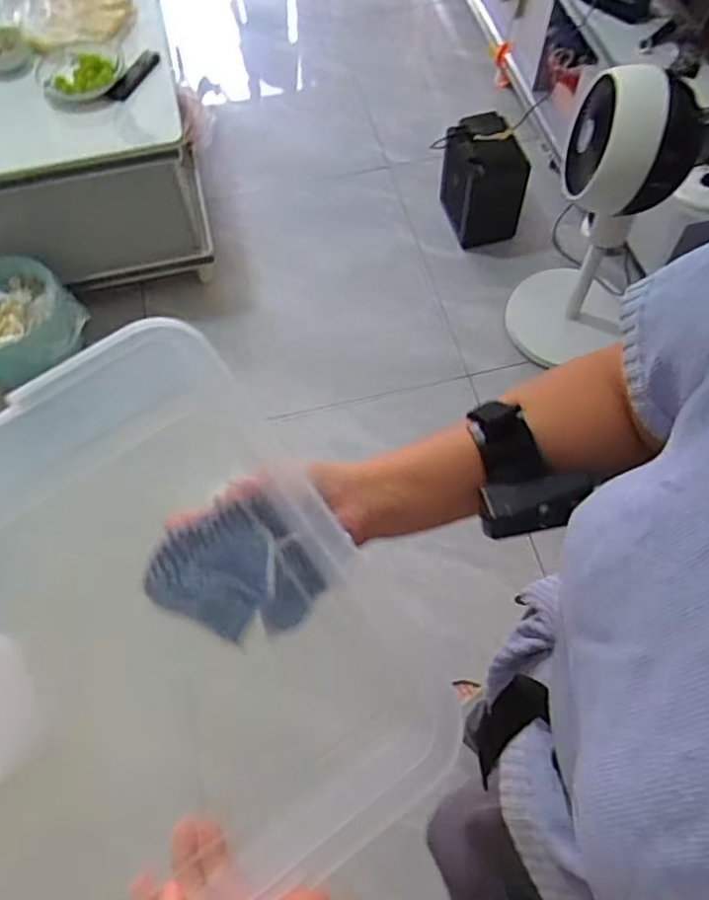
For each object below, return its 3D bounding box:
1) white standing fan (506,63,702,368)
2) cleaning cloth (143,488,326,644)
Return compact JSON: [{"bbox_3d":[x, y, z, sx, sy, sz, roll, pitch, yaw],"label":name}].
[{"bbox_3d":[0.519,-0.495,1.420,0.245,0.725,0.255,16,65,11],"label":"white standing fan"},{"bbox_3d":[-0.081,0.085,0.440,0.093,0.039,0.087,-34,66,-14],"label":"cleaning cloth"}]

